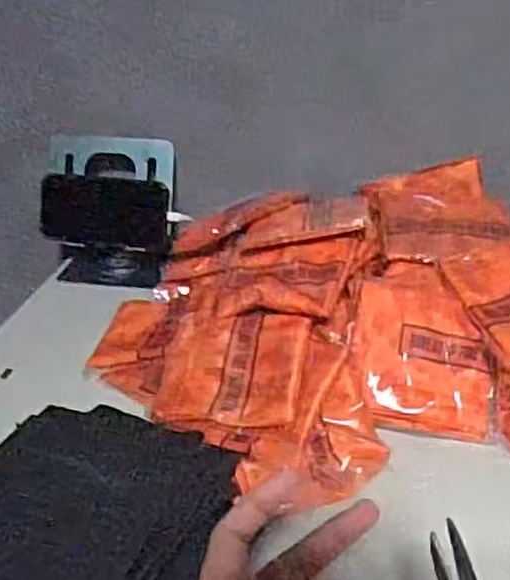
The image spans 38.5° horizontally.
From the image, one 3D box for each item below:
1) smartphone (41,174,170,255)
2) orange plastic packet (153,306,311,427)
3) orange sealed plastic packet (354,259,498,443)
[{"bbox_3d":[-0.180,-0.093,0.878,0.150,0.083,0.011,6,15,-3],"label":"smartphone"},{"bbox_3d":[-0.022,0.066,0.644,0.129,0.011,0.122,2,46,16],"label":"orange plastic packet"},{"bbox_3d":[0.150,0.047,0.645,0.118,0.022,0.157,5,71,1],"label":"orange sealed plastic packet"}]

